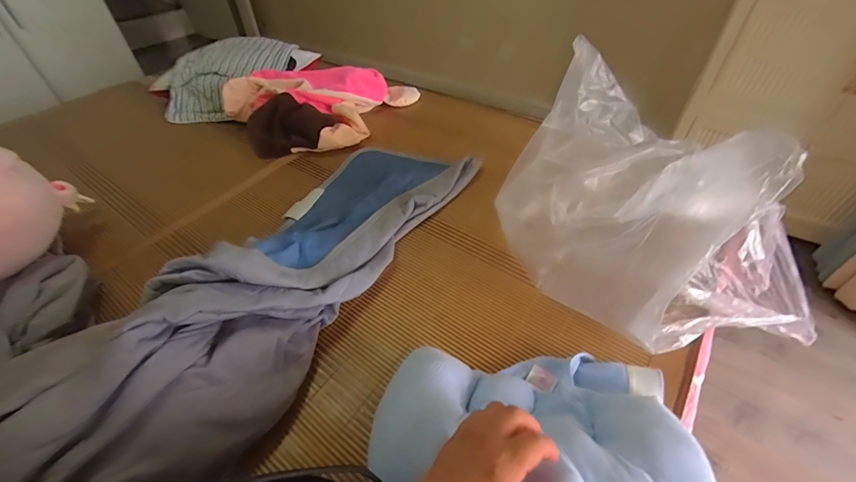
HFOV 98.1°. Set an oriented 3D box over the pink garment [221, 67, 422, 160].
[{"bbox_3d":[-0.333,-0.388,1.061,0.424,0.147,0.415,27,52,25],"label":"pink garment"}]

